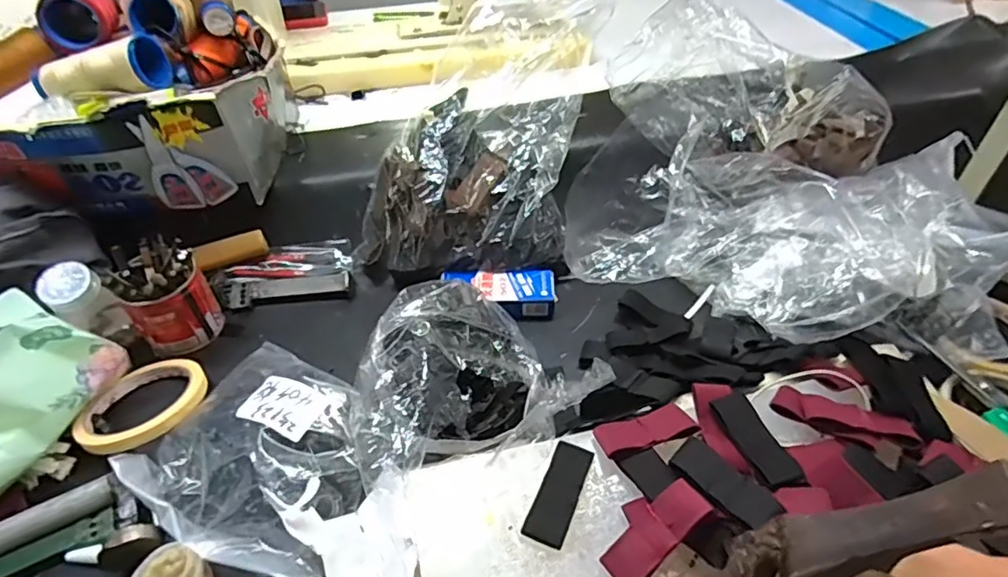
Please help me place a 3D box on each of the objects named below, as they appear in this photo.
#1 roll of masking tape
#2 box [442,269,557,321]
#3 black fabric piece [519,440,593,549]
[{"bbox_3d":[-0.282,0.087,0.443,0.088,0.012,0.089,-1,45,1],"label":"roll of masking tape"},{"bbox_3d":[-0.002,0.007,0.535,0.098,0.030,0.045,-3,45,-1],"label":"box"},{"bbox_3d":[0.034,0.126,0.355,0.024,0.006,0.065,16,48,17],"label":"black fabric piece"}]

